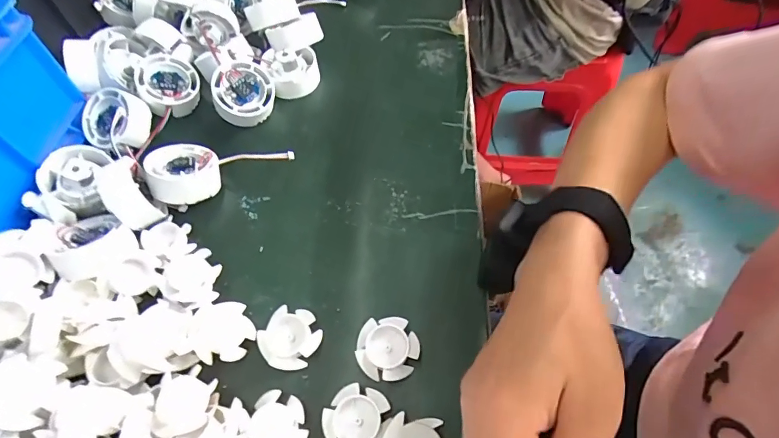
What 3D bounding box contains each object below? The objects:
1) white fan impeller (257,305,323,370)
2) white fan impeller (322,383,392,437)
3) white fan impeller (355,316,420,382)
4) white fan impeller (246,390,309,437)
[{"bbox_3d":[-0.068,0.081,0.285,0.037,0.013,0.040,-2,59,3],"label":"white fan impeller"},{"bbox_3d":[-0.021,0.124,0.254,0.037,0.012,0.040,15,61,13],"label":"white fan impeller"},{"bbox_3d":[-0.001,0.086,0.275,0.039,0.014,0.039,-2,59,3],"label":"white fan impeller"},{"bbox_3d":[-0.069,0.130,0.257,0.035,0.010,0.040,8,60,9],"label":"white fan impeller"}]

